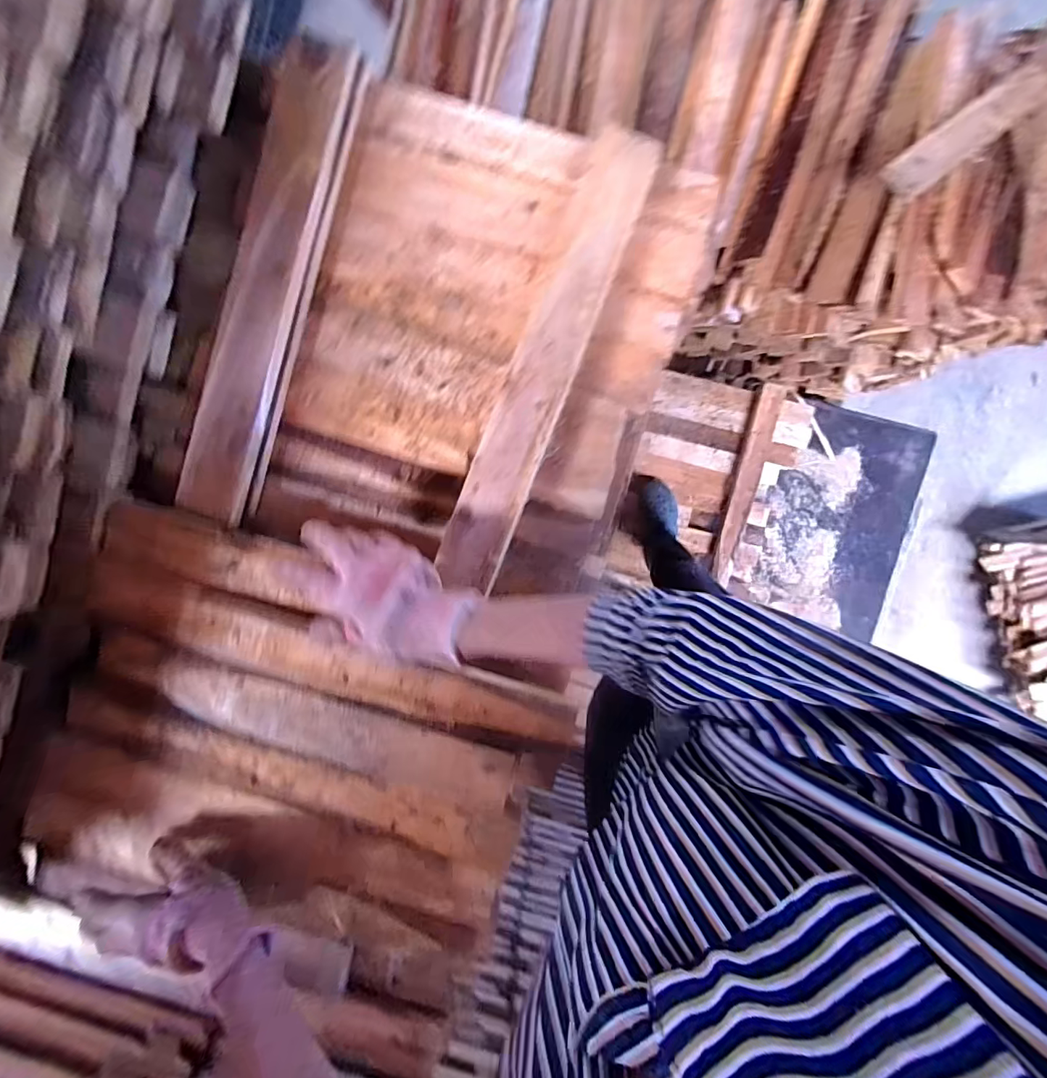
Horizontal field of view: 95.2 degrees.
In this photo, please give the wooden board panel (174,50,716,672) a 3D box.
[{"bbox_3d":[-0.085,-0.201,0.512,0.457,0.060,0.518,22,92,1],"label":"wooden board panel"}]

